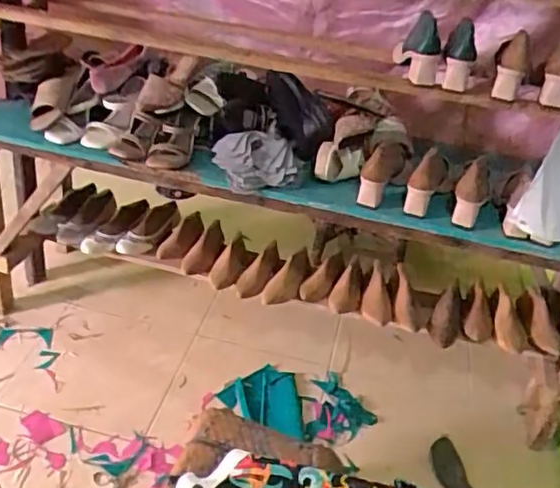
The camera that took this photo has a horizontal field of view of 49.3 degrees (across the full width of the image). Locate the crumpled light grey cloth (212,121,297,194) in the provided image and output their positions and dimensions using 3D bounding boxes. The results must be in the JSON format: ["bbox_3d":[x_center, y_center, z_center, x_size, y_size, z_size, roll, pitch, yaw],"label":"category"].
[{"bbox_3d":[-0.060,-0.194,1.358,0.177,0.073,0.187,0,36,-10],"label":"crumpled light grey cloth"}]

